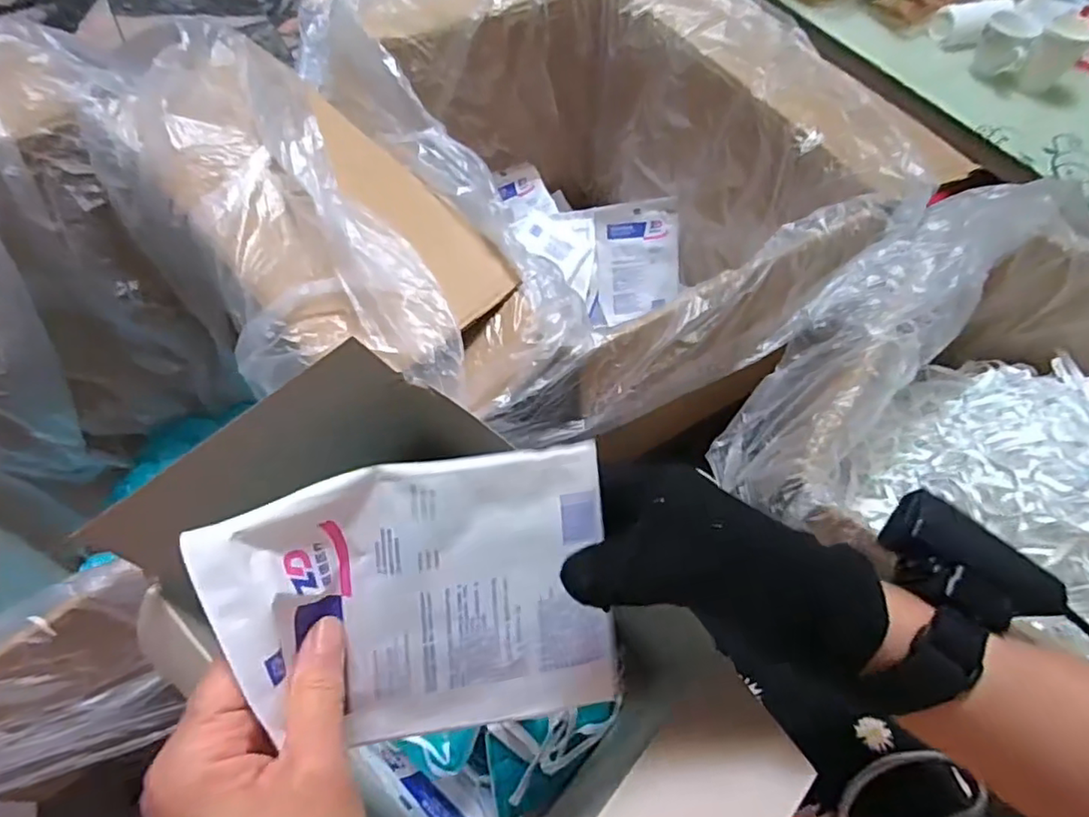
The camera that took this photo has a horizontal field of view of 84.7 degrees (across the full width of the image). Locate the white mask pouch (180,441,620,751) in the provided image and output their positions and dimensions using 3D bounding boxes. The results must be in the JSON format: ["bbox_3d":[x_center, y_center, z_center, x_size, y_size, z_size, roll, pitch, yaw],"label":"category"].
[{"bbox_3d":[-0.047,0.088,0.260,0.168,0.029,0.125,-5,98,-18],"label":"white mask pouch"}]

